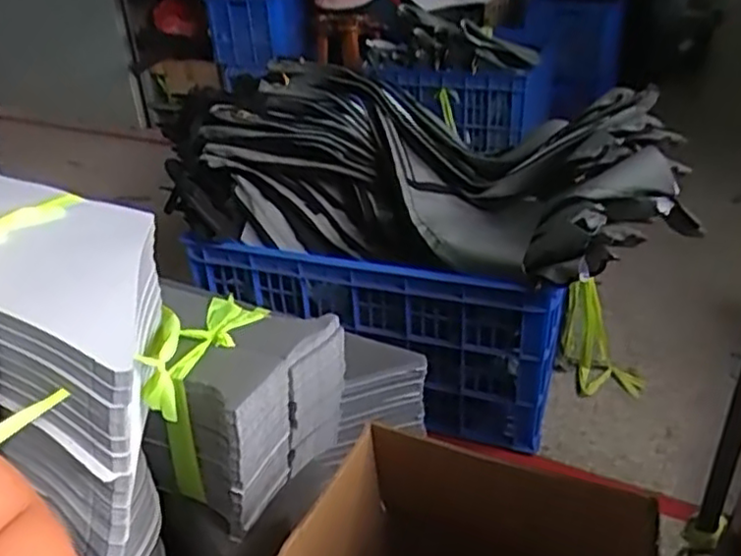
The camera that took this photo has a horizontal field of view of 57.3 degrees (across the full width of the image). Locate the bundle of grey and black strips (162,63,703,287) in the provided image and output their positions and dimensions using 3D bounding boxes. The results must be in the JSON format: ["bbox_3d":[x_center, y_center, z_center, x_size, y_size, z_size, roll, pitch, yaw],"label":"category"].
[{"bbox_3d":[0.094,-0.247,1.496,1.134,0.287,0.494,9,32,21],"label":"bundle of grey and black strips"}]

